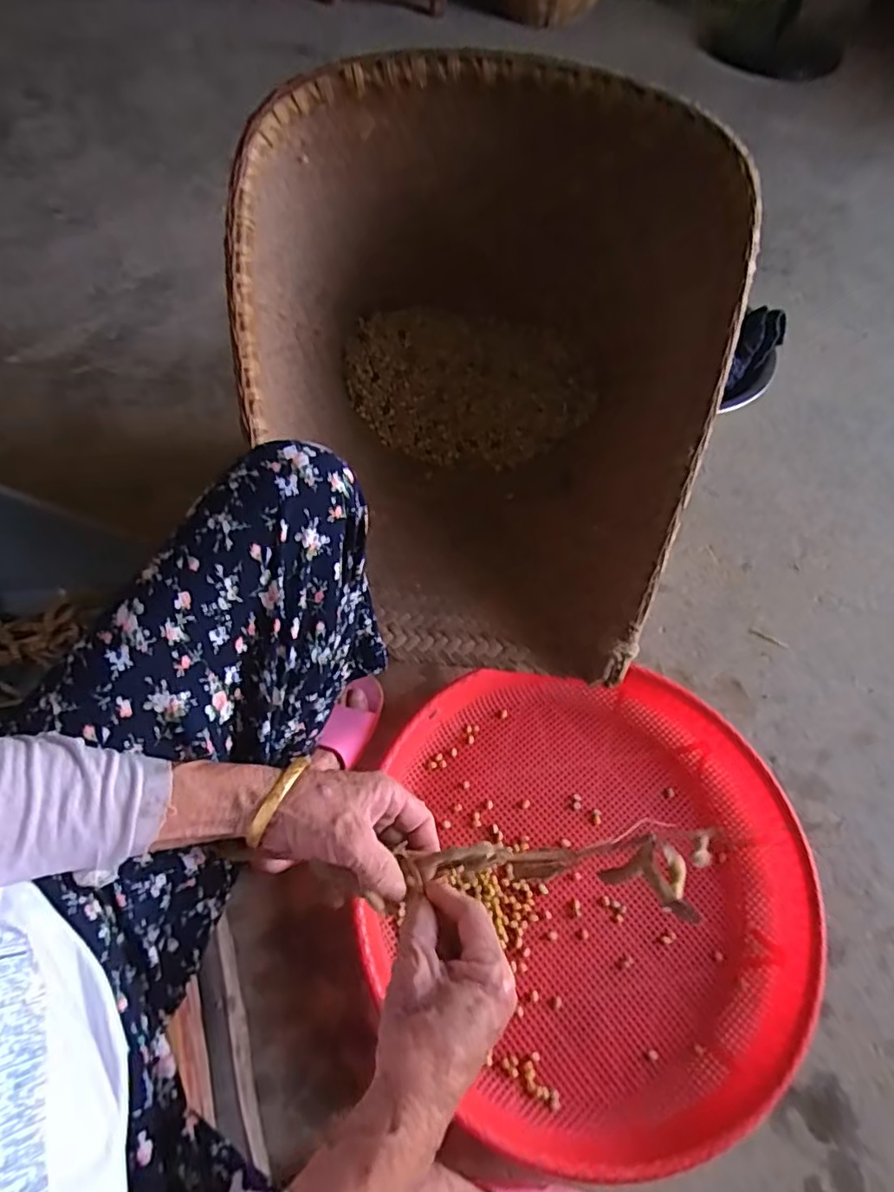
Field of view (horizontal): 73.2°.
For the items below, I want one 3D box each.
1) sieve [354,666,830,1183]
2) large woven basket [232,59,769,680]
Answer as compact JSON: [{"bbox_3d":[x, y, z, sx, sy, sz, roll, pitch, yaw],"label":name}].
[{"bbox_3d":[0.149,0.292,0.624,0.431,0.064,0.432,4,63,-1],"label":"sieve"},{"bbox_3d":[0.025,-0.205,0.561,0.436,0.333,0.414,24,64,9],"label":"large woven basket"}]

